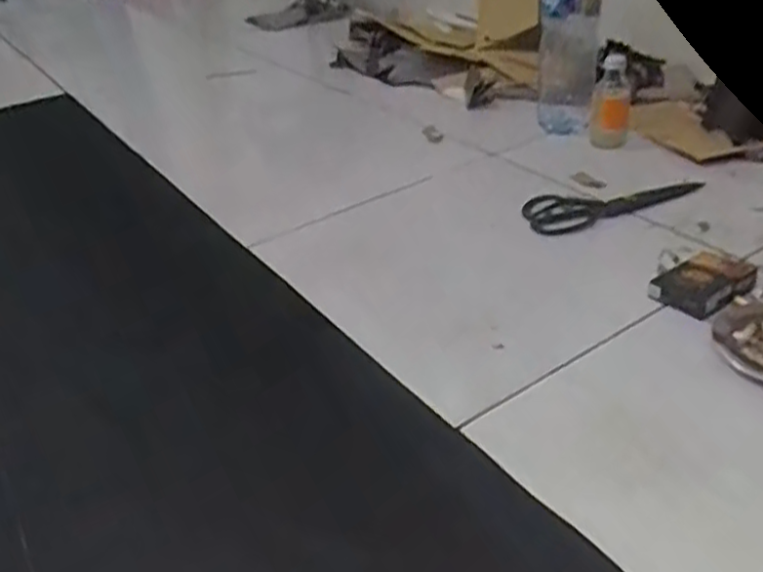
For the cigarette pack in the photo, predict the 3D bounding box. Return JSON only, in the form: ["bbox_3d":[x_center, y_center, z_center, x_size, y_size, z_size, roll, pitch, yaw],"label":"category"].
[{"bbox_3d":[0.321,-0.002,0.714,0.095,0.026,0.064,-24,38,-26],"label":"cigarette pack"}]

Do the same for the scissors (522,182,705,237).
[{"bbox_3d":[0.281,-0.107,0.885,0.225,0.008,0.078,-16,35,-15],"label":"scissors"}]

